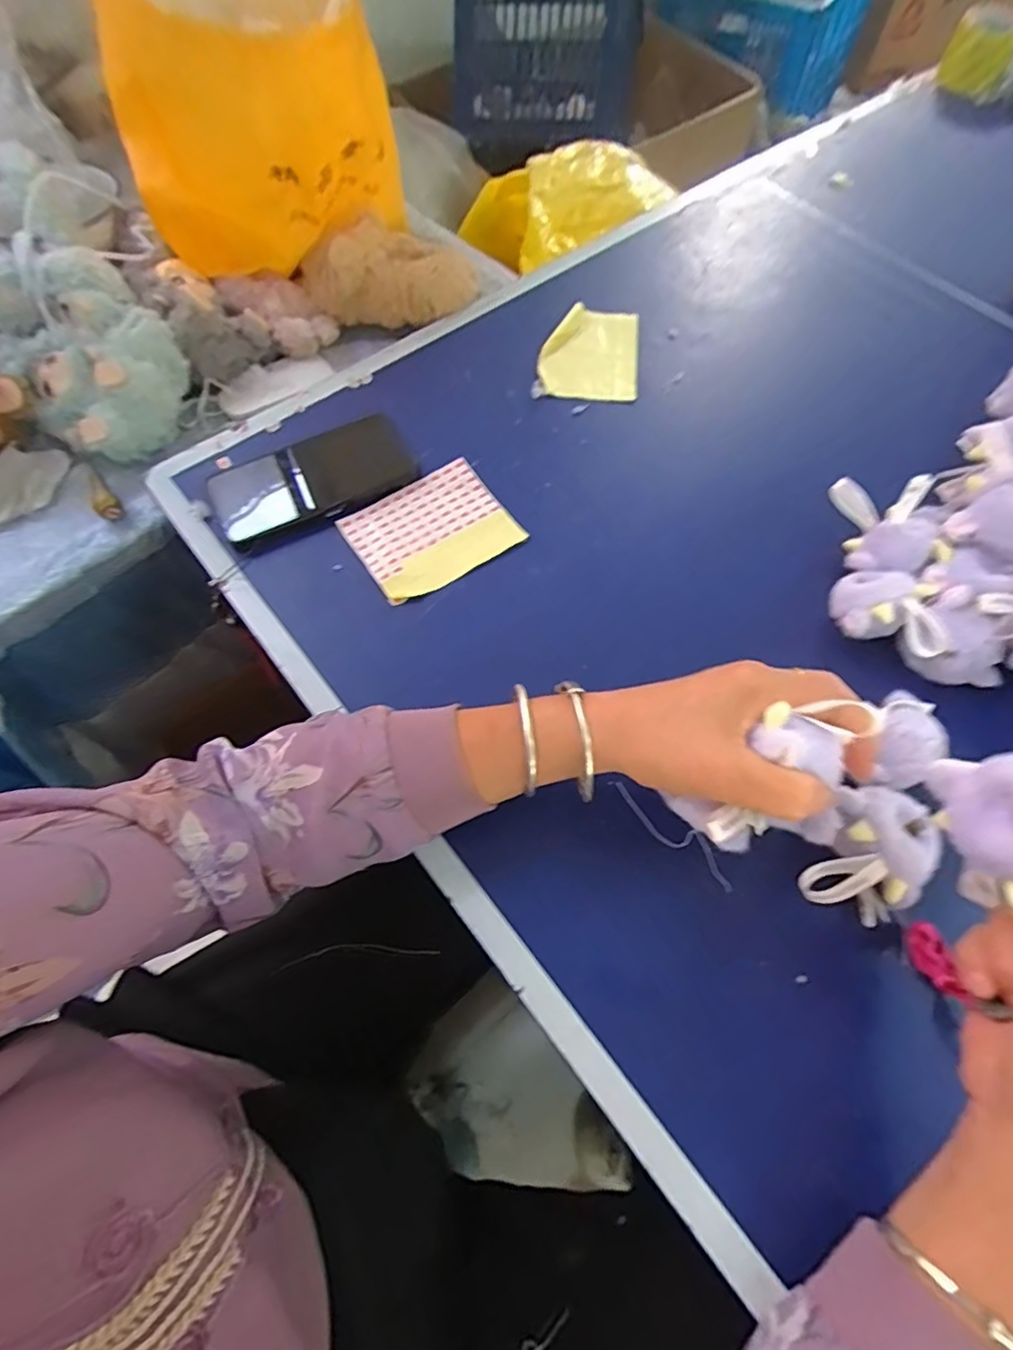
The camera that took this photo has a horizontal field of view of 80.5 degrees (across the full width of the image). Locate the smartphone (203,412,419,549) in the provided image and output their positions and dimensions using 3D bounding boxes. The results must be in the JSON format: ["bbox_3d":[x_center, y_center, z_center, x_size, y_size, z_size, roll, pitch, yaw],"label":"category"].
[{"bbox_3d":[-0.161,-0.164,0.500,0.162,0.016,0.085,-30,68,-13],"label":"smartphone"}]

